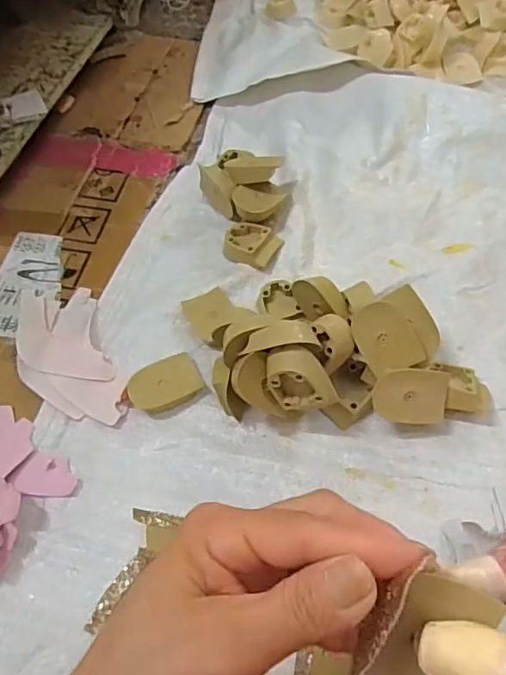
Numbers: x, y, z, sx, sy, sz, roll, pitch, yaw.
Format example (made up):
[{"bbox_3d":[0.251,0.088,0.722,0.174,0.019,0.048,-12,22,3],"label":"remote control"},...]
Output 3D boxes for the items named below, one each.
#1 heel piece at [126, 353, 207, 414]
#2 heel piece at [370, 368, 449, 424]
[{"bbox_3d":[-0.071,0.039,0.427,0.059,0.015,0.039,-32,90,-19],"label":"heel piece"},{"bbox_3d":[0.115,0.043,0.395,0.057,0.018,0.040,3,100,-8],"label":"heel piece"}]

